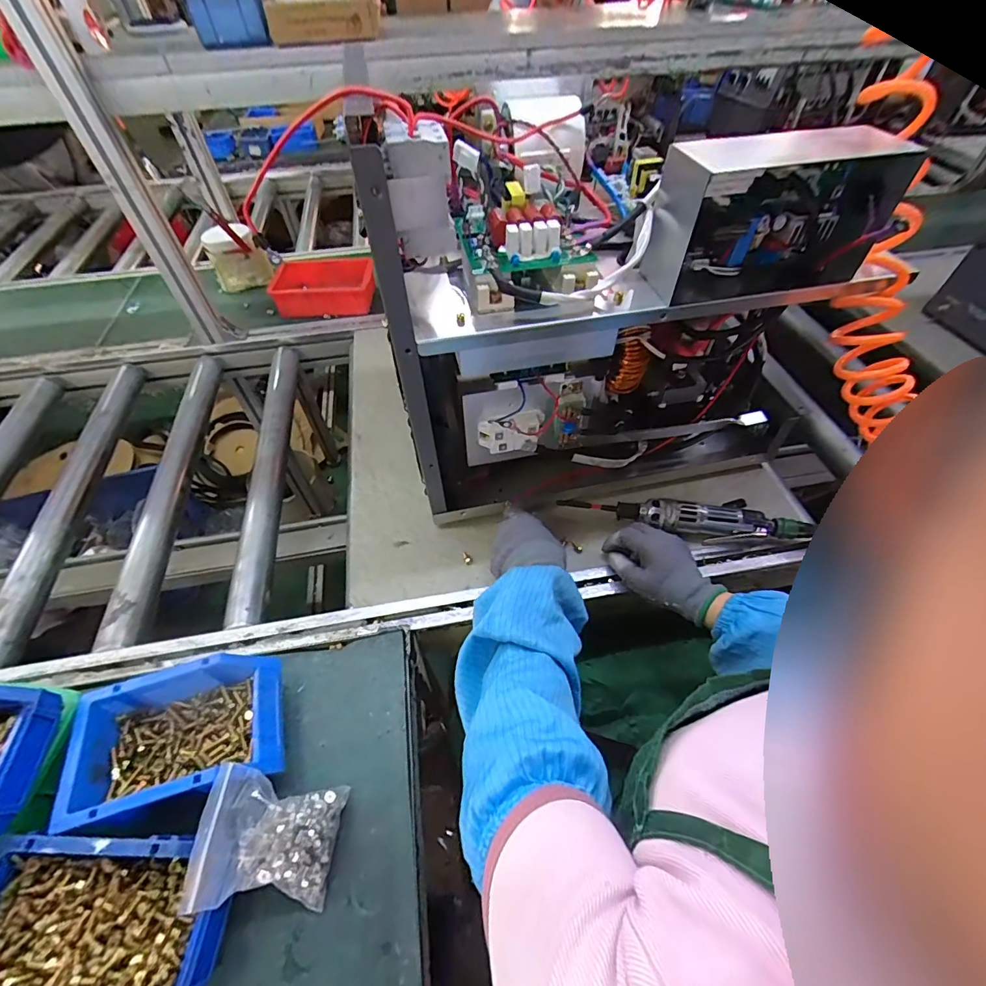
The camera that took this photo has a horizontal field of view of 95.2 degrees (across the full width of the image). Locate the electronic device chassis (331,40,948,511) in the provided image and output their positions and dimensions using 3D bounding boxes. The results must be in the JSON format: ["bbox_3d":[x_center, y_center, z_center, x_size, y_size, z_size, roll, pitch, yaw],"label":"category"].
[{"bbox_3d":[0.128,-0.206,0.541,0.484,0.401,0.226,-12,52,-8],"label":"electronic device chassis"}]

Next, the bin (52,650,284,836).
[{"bbox_3d":[-0.283,0.224,0.415,0.158,0.074,0.112,-13,52,-9],"label":"bin"}]

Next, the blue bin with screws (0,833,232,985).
[{"bbox_3d":[-0.292,0.322,0.337,0.166,0.076,0.101,0,51,1],"label":"blue bin with screws"}]

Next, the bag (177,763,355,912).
[{"bbox_3d":[-0.178,0.279,0.369,0.087,0.073,0.088,0,51,1],"label":"bag"}]

